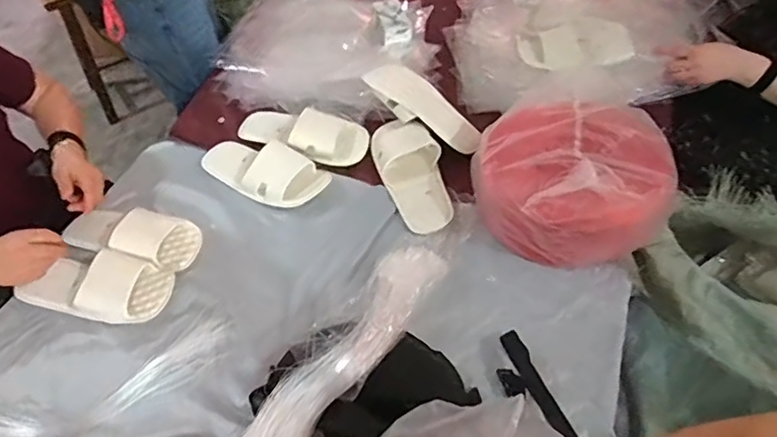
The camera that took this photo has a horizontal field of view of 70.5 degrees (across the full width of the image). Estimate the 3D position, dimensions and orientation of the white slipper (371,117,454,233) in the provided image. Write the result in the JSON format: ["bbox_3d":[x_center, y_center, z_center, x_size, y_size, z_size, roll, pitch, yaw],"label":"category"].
[{"bbox_3d":[0.051,-0.086,1.044,0.116,0.055,0.266,-19,53,-8],"label":"white slipper"}]

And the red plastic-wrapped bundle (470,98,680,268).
[{"bbox_3d":[0.309,-0.067,0.930,0.299,0.154,0.272,-3,53,4],"label":"red plastic-wrapped bundle"}]

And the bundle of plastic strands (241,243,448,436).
[{"bbox_3d":[-0.062,0.200,0.785,0.101,0.087,0.453,27,60,23],"label":"bundle of plastic strands"}]

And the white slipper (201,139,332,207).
[{"bbox_3d":[-0.246,-0.099,1.062,0.250,0.052,0.120,22,58,21],"label":"white slipper"}]

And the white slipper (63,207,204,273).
[{"bbox_3d":[-0.474,0.021,0.989,0.275,0.049,0.110,9,54,12],"label":"white slipper"}]

